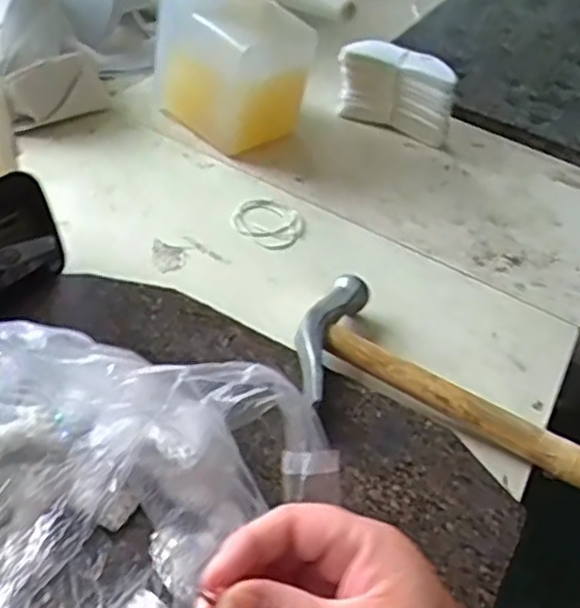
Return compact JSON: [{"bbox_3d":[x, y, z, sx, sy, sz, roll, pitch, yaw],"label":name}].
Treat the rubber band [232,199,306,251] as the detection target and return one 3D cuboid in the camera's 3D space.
[{"bbox_3d":[-0.017,-0.071,0.614,0.058,0.010,0.059,7,42,-6],"label":"rubber band"}]

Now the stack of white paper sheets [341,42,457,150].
[{"bbox_3d":[0.118,-0.234,0.779,0.133,0.082,0.050,22,41,9],"label":"stack of white paper sheets"}]

